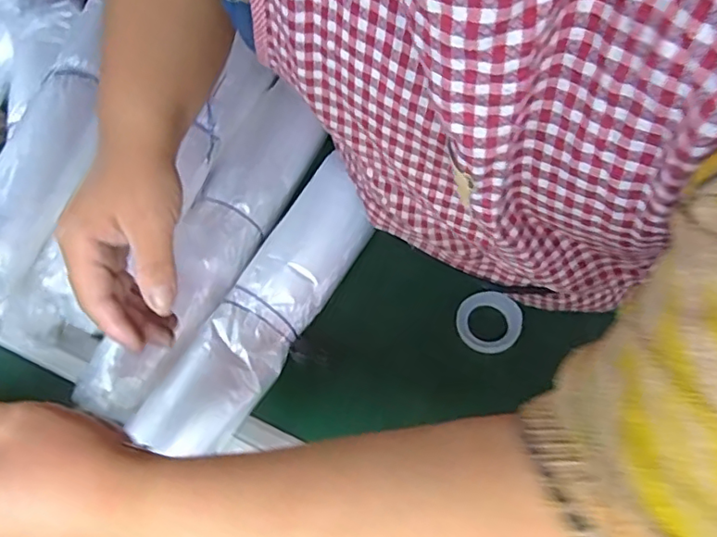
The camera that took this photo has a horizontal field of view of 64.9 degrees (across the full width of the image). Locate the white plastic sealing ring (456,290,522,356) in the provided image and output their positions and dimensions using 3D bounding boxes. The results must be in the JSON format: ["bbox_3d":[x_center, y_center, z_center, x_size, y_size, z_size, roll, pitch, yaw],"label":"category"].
[{"bbox_3d":[0.118,0.048,0.513,0.056,0.014,0.054,-1,63,2],"label":"white plastic sealing ring"}]

